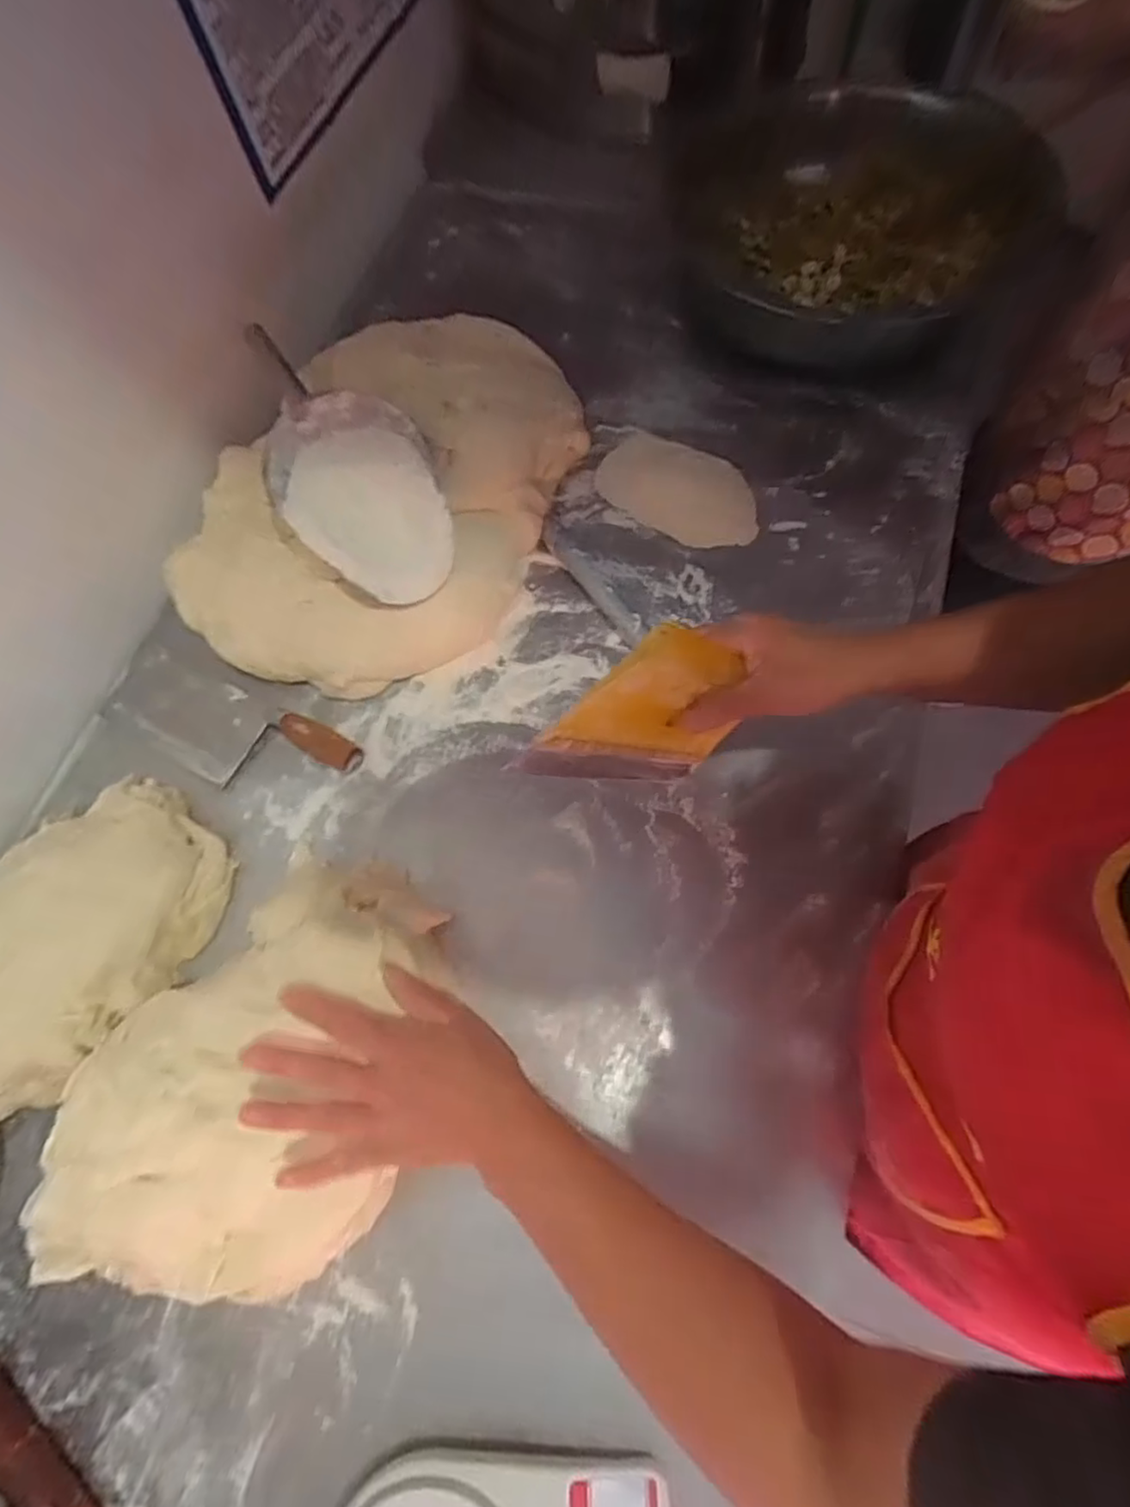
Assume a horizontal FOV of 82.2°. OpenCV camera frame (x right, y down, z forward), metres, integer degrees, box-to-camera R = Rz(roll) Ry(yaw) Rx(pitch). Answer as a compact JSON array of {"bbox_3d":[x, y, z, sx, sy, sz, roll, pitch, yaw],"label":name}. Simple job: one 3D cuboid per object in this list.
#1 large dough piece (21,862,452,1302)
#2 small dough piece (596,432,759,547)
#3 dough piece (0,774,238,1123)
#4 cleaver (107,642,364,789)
[{"bbox_3d":[-0.215,0.218,0.478,0.201,0.117,0.289,7,70,6],"label":"large dough piece"},{"bbox_3d":[0.127,-0.290,0.710,0.187,0.013,0.107,38,76,15],"label":"small dough piece"},{"bbox_3d":[-0.416,0.153,0.547,0.169,0.066,0.258,35,75,14],"label":"dough piece"},{"bbox_3d":[-0.343,-0.029,0.634,0.294,0.023,0.092,25,73,11],"label":"cleaver"}]

